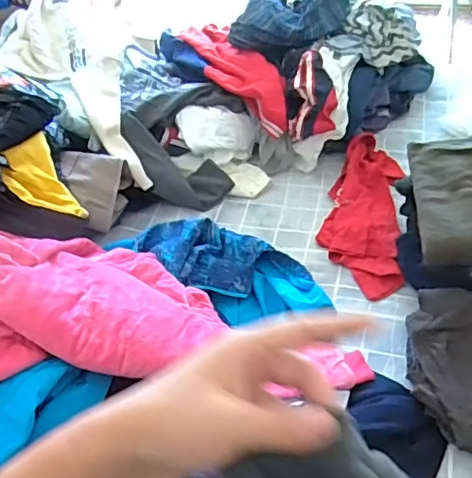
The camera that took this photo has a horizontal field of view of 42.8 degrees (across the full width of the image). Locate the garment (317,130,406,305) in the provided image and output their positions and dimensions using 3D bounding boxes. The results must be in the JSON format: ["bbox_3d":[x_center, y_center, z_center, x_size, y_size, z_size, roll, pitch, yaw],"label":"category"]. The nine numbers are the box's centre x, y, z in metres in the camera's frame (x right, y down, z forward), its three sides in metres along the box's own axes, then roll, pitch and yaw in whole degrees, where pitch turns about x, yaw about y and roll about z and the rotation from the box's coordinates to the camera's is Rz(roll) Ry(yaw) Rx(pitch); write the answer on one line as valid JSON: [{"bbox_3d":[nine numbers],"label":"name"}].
[{"bbox_3d":[0.267,-0.066,1.265,0.159,0.068,0.411,4,46,11],"label":"garment"}]

